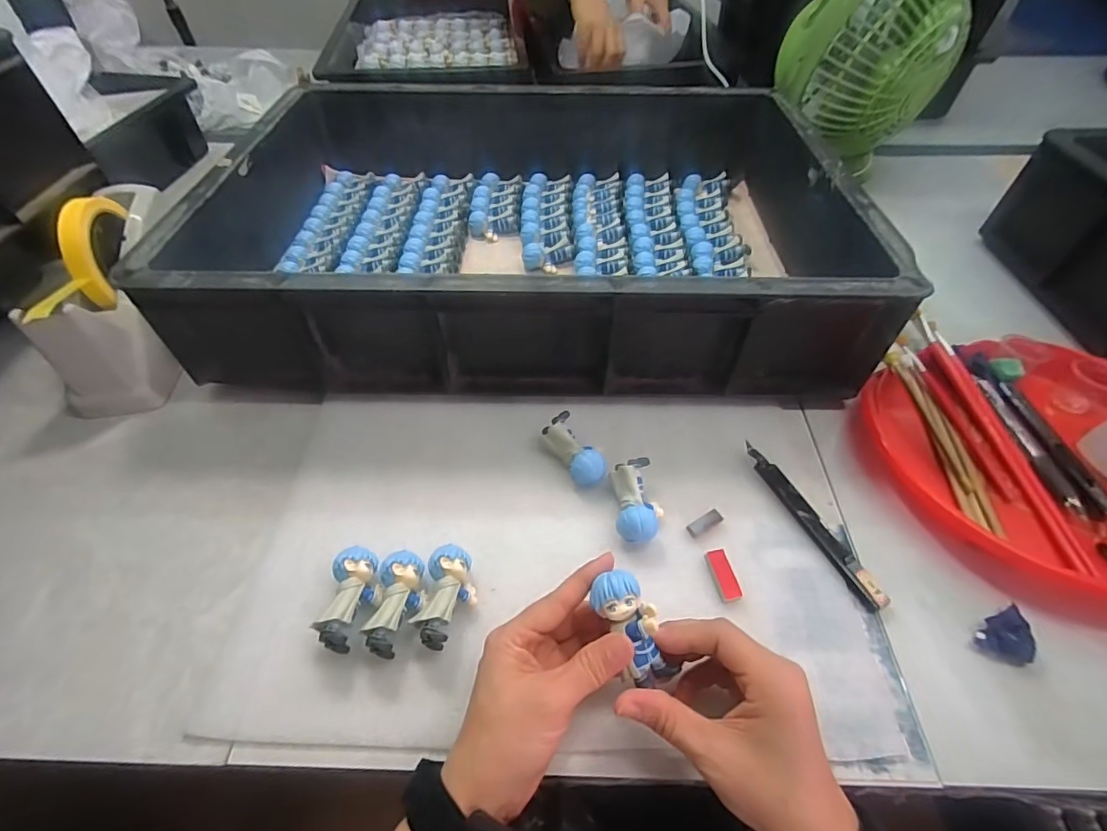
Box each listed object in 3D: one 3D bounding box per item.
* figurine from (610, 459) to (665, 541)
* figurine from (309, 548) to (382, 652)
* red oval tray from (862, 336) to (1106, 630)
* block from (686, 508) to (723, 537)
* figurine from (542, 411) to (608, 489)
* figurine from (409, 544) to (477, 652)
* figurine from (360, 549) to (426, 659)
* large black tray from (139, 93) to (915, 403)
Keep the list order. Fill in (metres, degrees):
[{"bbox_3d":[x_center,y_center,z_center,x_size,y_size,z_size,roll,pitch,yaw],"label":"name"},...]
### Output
[{"bbox_3d":[0.062,0.062,0.368,0.035,0.027,0.063,-2,53,-1],"label":"figurine"},{"bbox_3d":[-0.128,0.117,0.322,0.029,0.035,0.061,-2,51,2],"label":"figurine"},{"bbox_3d":[0.383,0.034,0.392,0.233,0.035,0.242,-12,54,-9],"label":"red oval tray"},{"bbox_3d":[0.111,0.079,0.368,0.029,0.004,0.010,-26,57,-18],"label":"block"},{"bbox_3d":[0.016,0.029,0.398,0.027,0.021,0.064,-26,57,-18],"label":"figurine"},{"bbox_3d":[-0.067,0.115,0.323,0.029,0.034,0.060,-1,51,3],"label":"figurine"},{"bbox_3d":[-0.099,0.119,0.321,0.028,0.029,0.060,1,53,1],"label":"figurine"},{"bbox_3d":[-0.016,-0.211,0.521,0.574,0.124,0.404,1,53,1],"label":"large black tray"}]

